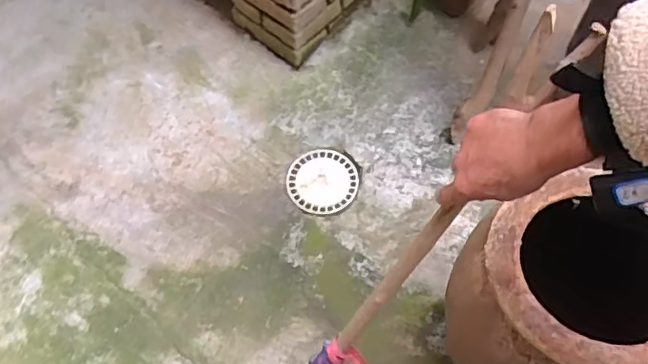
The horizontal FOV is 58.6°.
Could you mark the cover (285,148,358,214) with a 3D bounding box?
[{"bbox_3d":[-0.003,-0.002,1.356,0.160,0.007,0.156,-2,70,5],"label":"cover"}]

